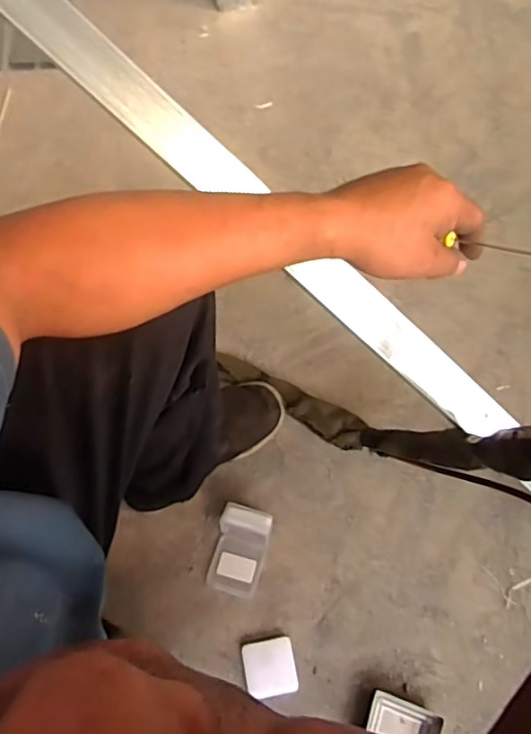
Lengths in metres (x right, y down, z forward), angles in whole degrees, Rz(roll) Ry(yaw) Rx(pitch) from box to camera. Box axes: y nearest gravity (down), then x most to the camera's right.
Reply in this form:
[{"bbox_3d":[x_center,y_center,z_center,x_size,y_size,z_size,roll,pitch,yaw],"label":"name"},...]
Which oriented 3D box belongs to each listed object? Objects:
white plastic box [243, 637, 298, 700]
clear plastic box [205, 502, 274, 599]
[{"bbox_3d":[0.006,0.384,0.733,0.064,0.012,0.065,-10,69,-3],"label":"white plastic box"},{"bbox_3d":[-0.035,0.243,0.757,0.069,0.063,0.107,14,70,6],"label":"clear plastic box"}]

